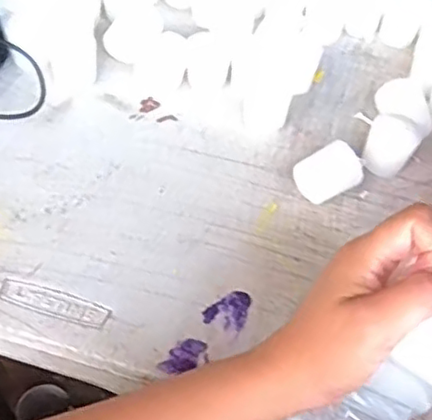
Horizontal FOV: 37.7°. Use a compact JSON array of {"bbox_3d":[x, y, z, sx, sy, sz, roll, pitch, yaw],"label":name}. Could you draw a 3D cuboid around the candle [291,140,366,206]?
[{"bbox_3d":[0.087,-0.027,0.486,0.042,0.032,0.036,-26,60,-21],"label":"candle"}]

